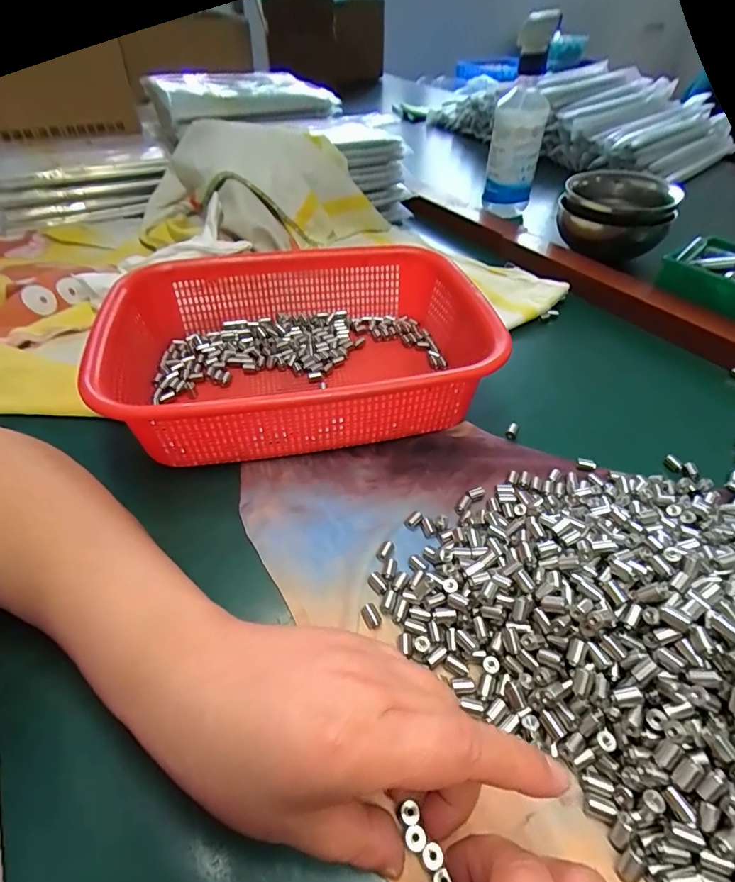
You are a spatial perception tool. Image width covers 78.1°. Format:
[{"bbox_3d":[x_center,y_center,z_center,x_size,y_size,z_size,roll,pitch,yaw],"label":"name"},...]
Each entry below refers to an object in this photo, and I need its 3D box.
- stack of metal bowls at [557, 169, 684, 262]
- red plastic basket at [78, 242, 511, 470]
[{"bbox_3d":[0.305,-0.279,0.563,0.124,0.069,0.124,19,49,17],"label":"stack of metal bowls"},{"bbox_3d":[-0.054,-0.079,0.367,0.280,0.074,0.212,-10,47,-10],"label":"red plastic basket"}]

